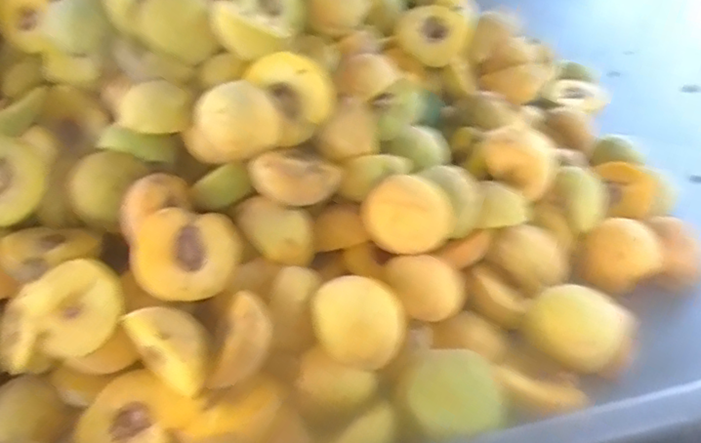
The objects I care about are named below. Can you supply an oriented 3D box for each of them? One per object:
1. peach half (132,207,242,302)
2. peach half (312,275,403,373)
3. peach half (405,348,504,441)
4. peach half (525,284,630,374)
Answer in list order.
[{"bbox_3d":[-0.126,0.026,0.456,0.074,0.036,0.067,-12,84,-34],"label":"peach half"},{"bbox_3d":[0.007,0.070,0.436,0.064,0.037,0.064,-2,45,2],"label":"peach half"},{"bbox_3d":[0.071,0.120,0.420,0.062,0.019,0.059,-11,73,1],"label":"peach half"},{"bbox_3d":[0.176,0.084,0.474,0.066,0.059,0.035,21,5,12],"label":"peach half"}]

